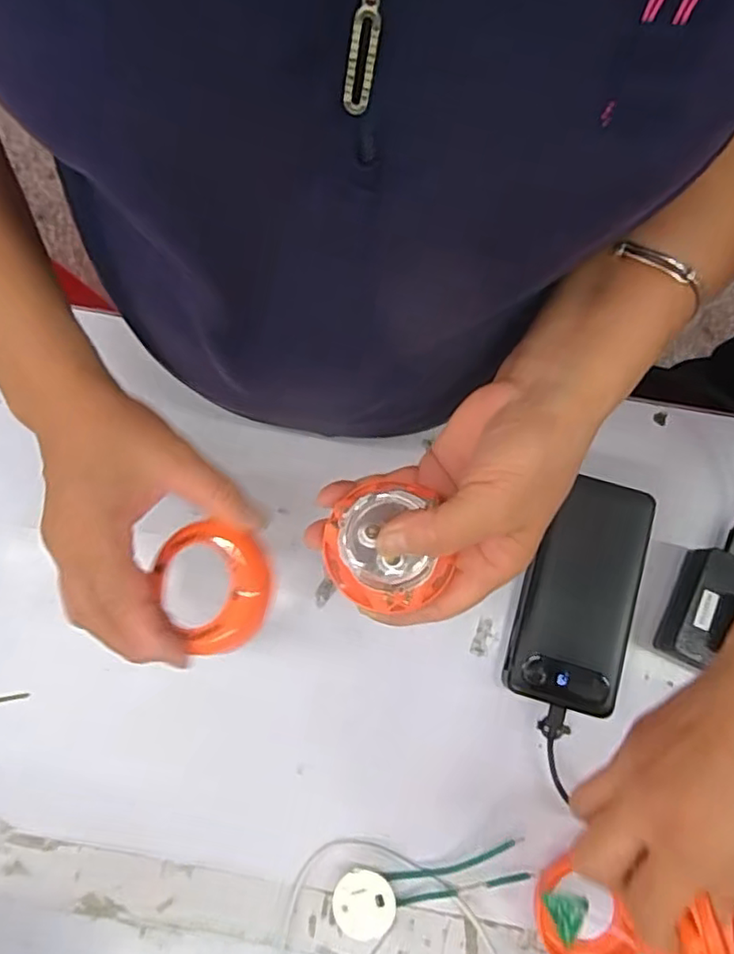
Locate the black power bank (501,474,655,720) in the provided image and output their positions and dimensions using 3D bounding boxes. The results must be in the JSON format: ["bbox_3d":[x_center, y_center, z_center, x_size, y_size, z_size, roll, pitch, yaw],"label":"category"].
[{"bbox_3d":[0.147,0.078,0.443,0.075,0.027,0.155,16,80,2],"label":"black power bank"}]

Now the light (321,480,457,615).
[{"bbox_3d":[0.005,0.034,0.306,0.053,0.020,0.058,-22,81,-5],"label":"light"}]

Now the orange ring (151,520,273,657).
[{"bbox_3d":[-0.077,0.053,0.322,0.057,0.014,0.063,-16,80,-4],"label":"orange ring"}]

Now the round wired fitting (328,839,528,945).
[{"bbox_3d":[0.041,0.265,0.409,0.124,0.020,0.038,-8,80,-2],"label":"round wired fitting"}]

